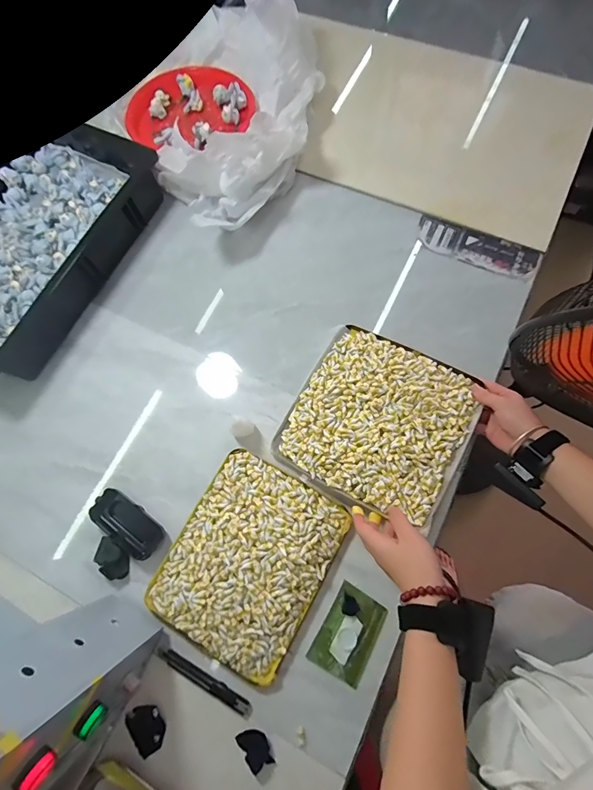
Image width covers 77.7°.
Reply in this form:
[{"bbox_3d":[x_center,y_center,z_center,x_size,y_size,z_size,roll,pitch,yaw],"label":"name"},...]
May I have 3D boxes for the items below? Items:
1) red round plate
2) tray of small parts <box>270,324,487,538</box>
[{"bbox_3d":[-0.207,-0.539,0.697,0.195,0.039,0.218,42,80,11],"label":"red round plate"},{"bbox_3d":[0.119,0.032,0.523,0.238,0.023,0.237,29,77,19],"label":"tray of small parts"}]

